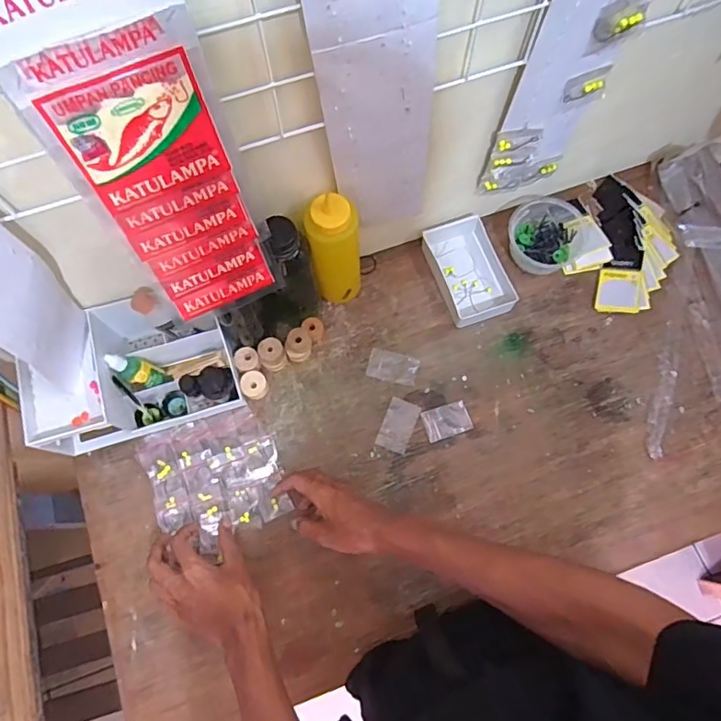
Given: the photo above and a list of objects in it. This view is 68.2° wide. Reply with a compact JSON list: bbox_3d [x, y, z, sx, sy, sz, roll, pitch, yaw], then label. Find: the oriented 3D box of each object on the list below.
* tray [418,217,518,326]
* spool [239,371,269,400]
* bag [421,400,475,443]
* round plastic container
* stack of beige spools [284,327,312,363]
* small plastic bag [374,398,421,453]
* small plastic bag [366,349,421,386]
[{"bbox_3d":[0.149,-0.126,0.732,0.093,0.030,0.146,-18,73,-5],"label":"tray"},{"bbox_3d":[-0.137,0.032,0.689,0.032,0.018,0.035,0,73,1],"label":"spool"},{"bbox_3d":[0.112,0.078,0.684,0.060,0.004,0.040,-19,73,-5],"label":"bag"},{"bbox_3d":[0.248,-0.168,0.727,0.102,0.053,0.093,-32,75,-9],"label":"round plastic container"},{"bbox_3d":[-0.080,-0.020,0.692,0.033,0.037,0.035,-14,73,-4],"label":"stack of beige spools"},{"bbox_3d":[0.049,0.083,0.685,0.039,0.004,0.065,20,74,7],"label":"small plastic bag"},{"bbox_3d":[0.043,0.009,0.707,0.064,0.004,0.040,16,74,6],"label":"small plastic bag"}]

